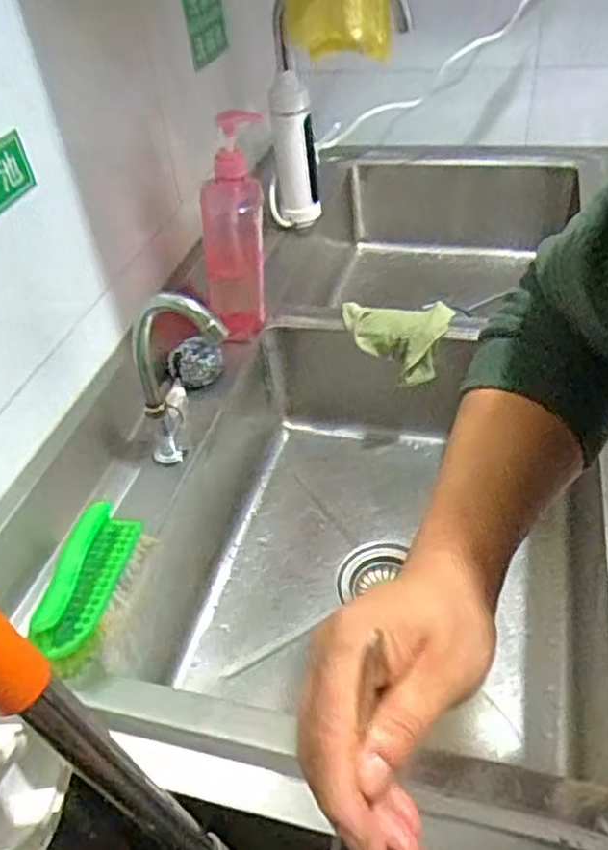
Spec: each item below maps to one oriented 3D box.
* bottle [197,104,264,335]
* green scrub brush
[{"bbox_3d":[-0.083,-0.234,0.831,0.070,0.260,0.092,3,43,10],"label":"bottle"},{"bbox_3d":[-0.185,0.140,0.583,0.055,0.058,0.149,6,44,13],"label":"green scrub brush"}]

